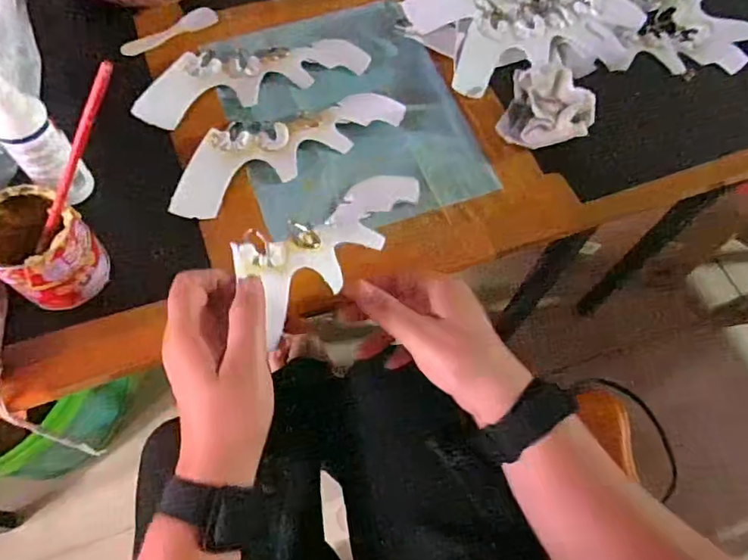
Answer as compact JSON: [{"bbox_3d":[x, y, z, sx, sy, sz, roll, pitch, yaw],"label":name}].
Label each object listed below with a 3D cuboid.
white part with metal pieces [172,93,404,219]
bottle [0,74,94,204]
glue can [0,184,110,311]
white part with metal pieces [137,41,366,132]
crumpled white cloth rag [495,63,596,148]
[{"bbox_3d":[-0.075,-0.121,0.473,0.207,0.010,0.075,-24,68,-14],"label":"white part with metal pieces"},{"bbox_3d":[-0.240,-0.098,0.393,0.037,0.122,0.029,-39,72,-19],"label":"bottle"},{"bbox_3d":[-0.232,-0.022,0.386,0.064,0.068,0.061,1,65,-3],"label":"glue can"},{"bbox_3d":[-0.114,-0.197,0.509,0.206,0.017,0.075,-19,67,-12],"label":"white part with metal pieces"},{"bbox_3d":[0.151,-0.148,0.480,0.077,0.047,0.058,26,66,9],"label":"crumpled white cloth rag"}]

